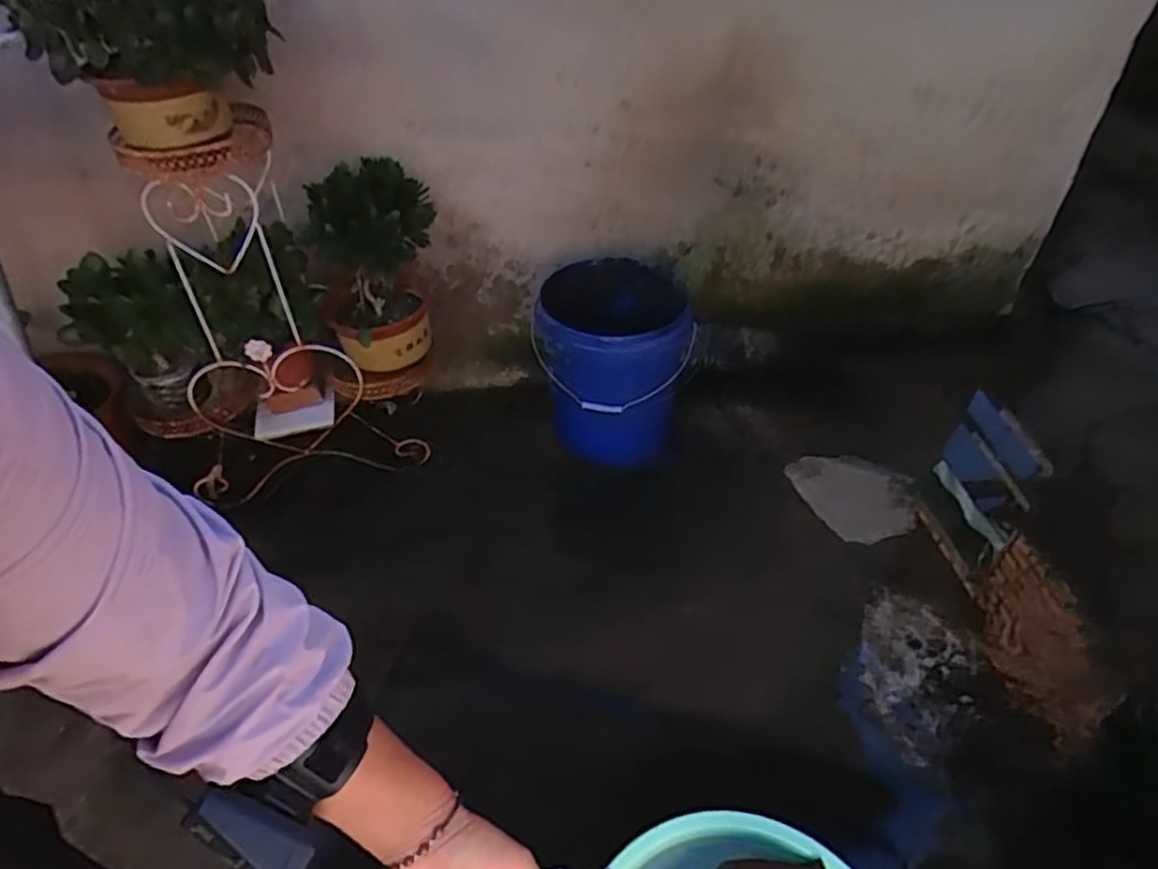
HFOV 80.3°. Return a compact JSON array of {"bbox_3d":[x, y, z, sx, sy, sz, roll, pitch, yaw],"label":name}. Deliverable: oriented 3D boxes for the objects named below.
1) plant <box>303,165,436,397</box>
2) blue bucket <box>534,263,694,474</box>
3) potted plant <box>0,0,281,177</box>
[{"bbox_3d":[-0.395,-0.305,1.384,0.251,0.407,0.233,-15,46,-13],"label":"plant"},{"bbox_3d":[0.076,-0.153,1.491,0.305,0.362,0.305,-1,44,1],"label":"blue bucket"},{"bbox_3d":[-0.588,-0.568,0.990,0.265,0.334,0.229,-5,44,-3],"label":"potted plant"}]

